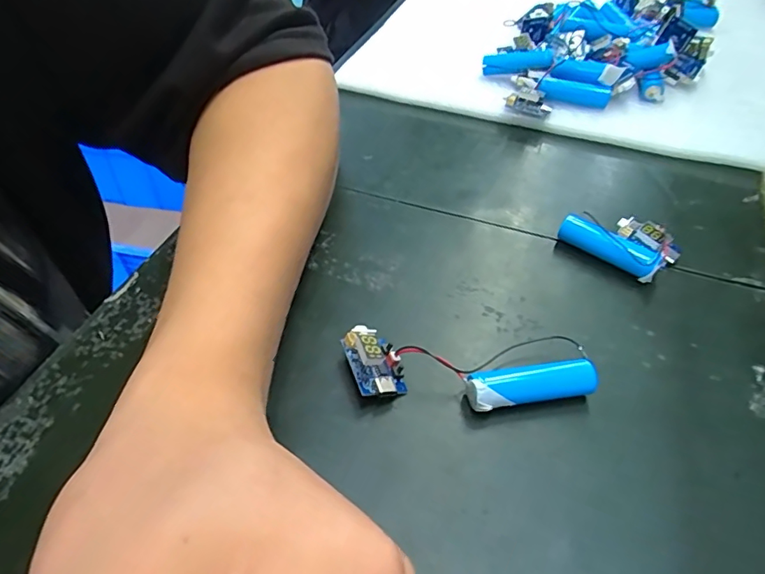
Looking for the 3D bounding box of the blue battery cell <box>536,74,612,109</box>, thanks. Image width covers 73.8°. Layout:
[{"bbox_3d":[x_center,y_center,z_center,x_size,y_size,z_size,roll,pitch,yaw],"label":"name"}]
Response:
[{"bbox_3d":[0.135,-0.137,0.357,0.050,0.016,0.012,10,43,-4],"label":"blue battery cell"}]

